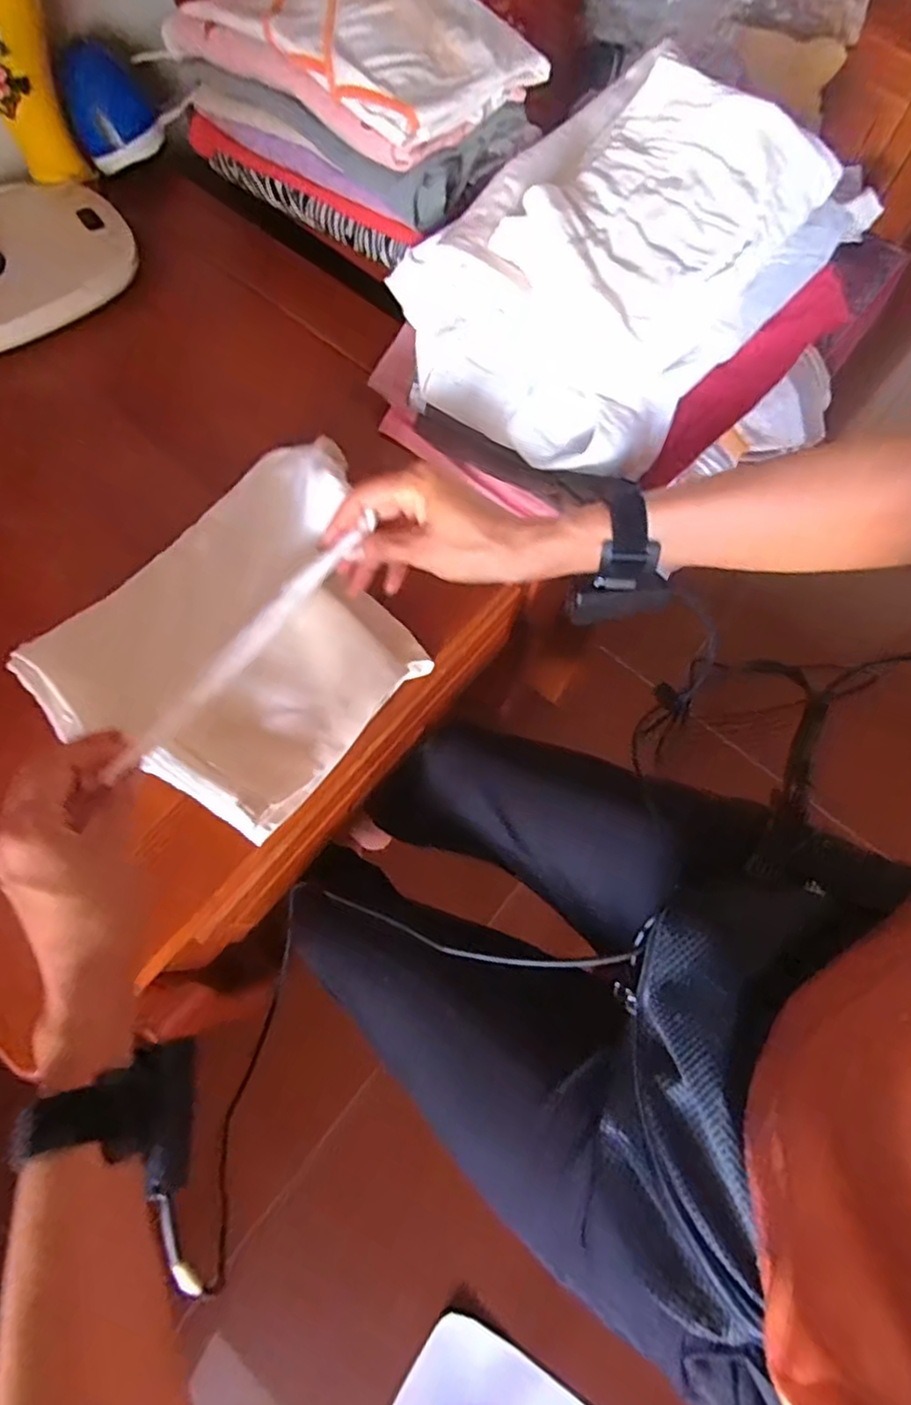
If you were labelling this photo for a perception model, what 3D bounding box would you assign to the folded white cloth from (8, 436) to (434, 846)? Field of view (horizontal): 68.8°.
[{"bbox_3d":[-0.147,-0.053,0.470,0.202,0.088,0.243,39,73,11],"label":"folded white cloth"}]

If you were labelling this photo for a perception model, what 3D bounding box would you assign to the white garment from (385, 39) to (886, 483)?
[{"bbox_3d":[0.118,-0.321,0.480,0.227,0.107,0.298,40,73,12],"label":"white garment"}]

